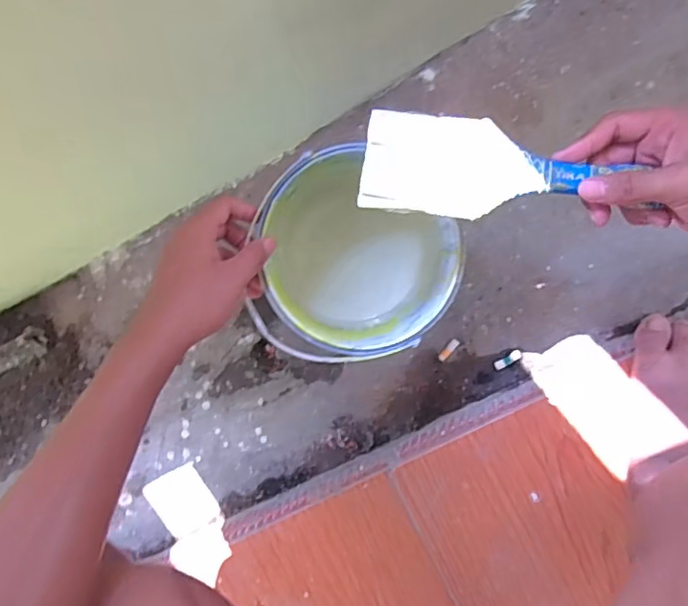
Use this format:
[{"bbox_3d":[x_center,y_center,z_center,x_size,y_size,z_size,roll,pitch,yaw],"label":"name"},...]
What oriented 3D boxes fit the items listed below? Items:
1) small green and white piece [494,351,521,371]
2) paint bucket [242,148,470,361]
[{"bbox_3d":[0.192,0.067,0.646,0.033,0.004,0.012,-34,85,7],"label":"small green and white piece"},{"bbox_3d":[0.020,-0.030,0.564,0.181,0.202,0.168,0,90,9],"label":"paint bucket"}]

